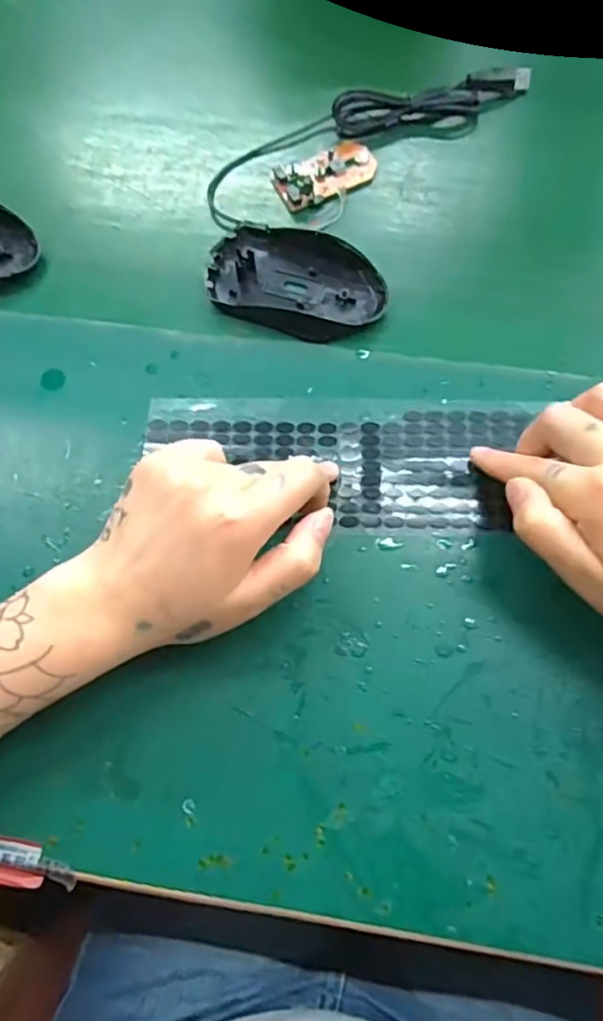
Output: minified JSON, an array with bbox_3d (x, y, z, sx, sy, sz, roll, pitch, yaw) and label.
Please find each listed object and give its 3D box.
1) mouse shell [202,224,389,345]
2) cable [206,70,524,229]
[{"bbox_3d":[-0.003,-0.144,0.394,0.111,0.024,0.063,20,72,8],"label":"mouse shell"},{"bbox_3d":[0.042,-0.265,0.430,0.235,0.020,0.071,-33,73,-10],"label":"cable"}]

